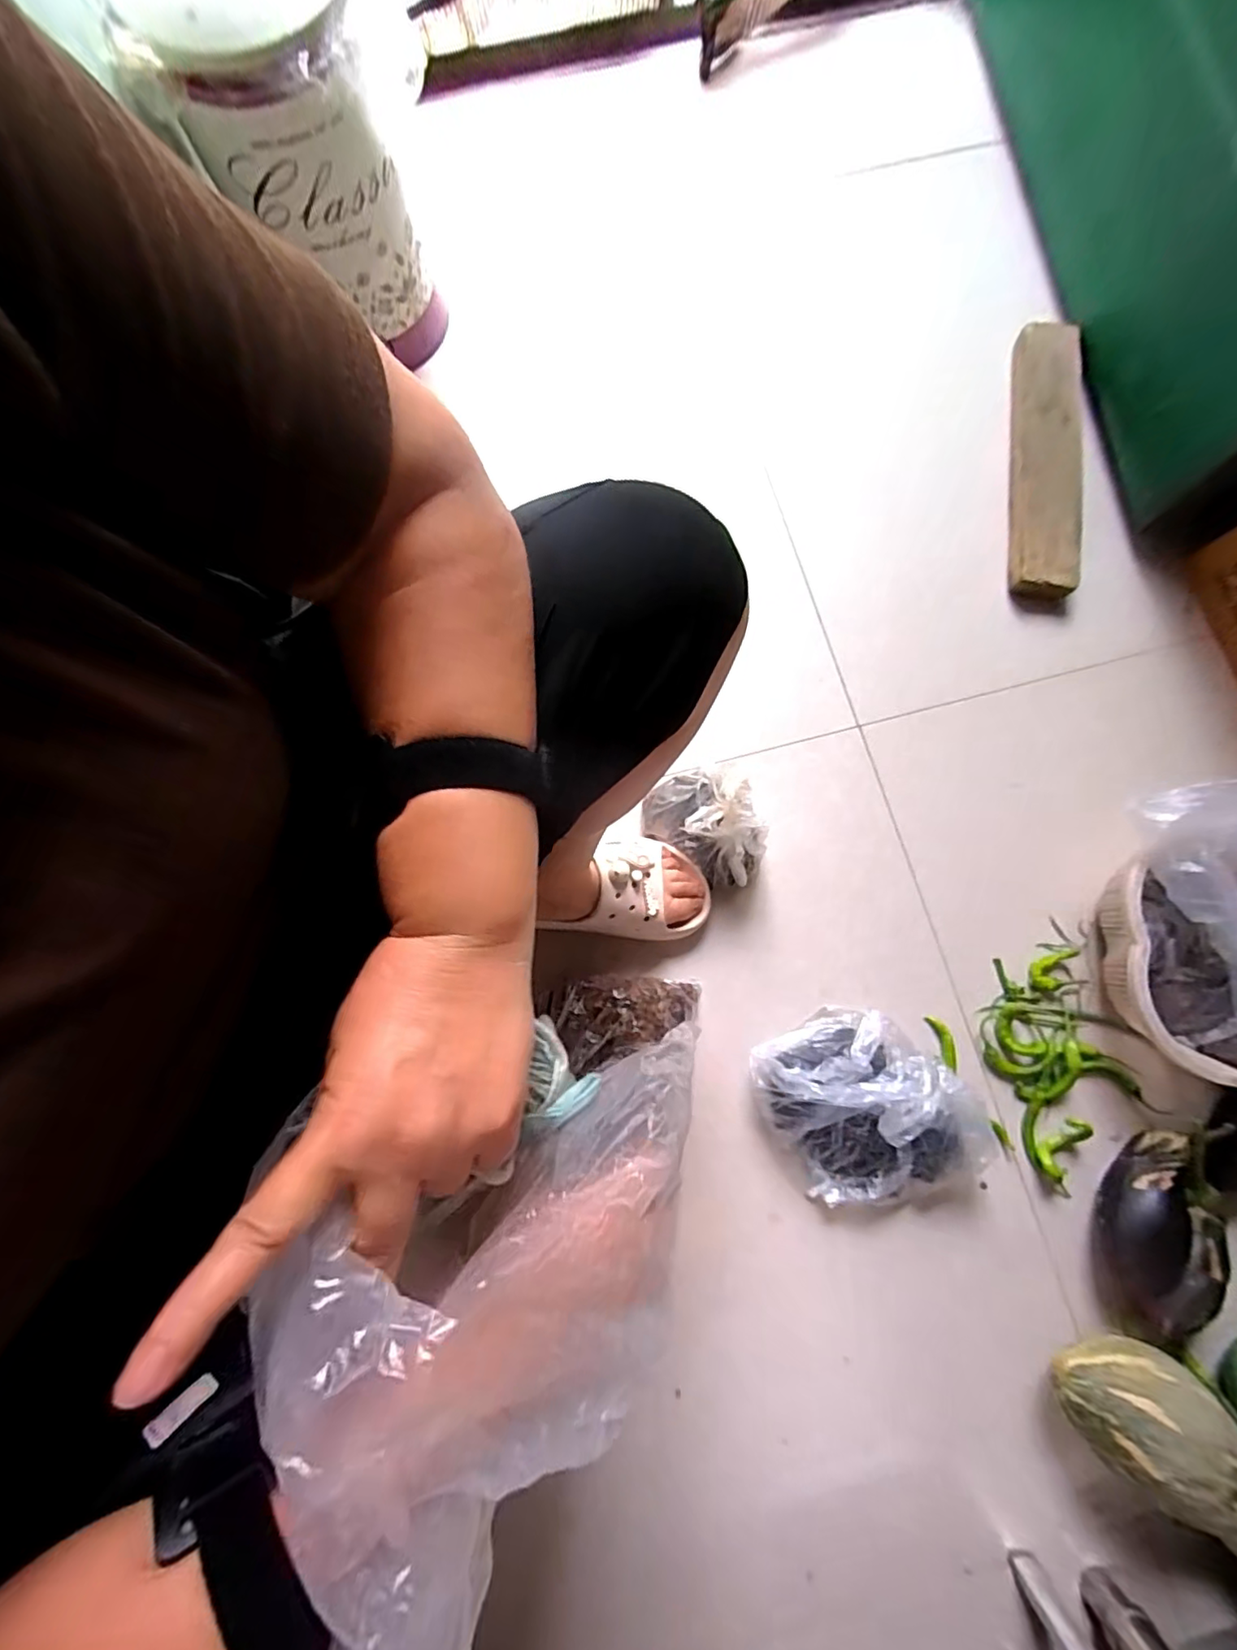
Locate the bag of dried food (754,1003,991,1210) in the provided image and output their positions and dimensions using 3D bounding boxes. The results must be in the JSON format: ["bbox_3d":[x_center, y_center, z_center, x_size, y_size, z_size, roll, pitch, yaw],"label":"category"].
[{"bbox_3d":[0.241,0.274,0.565,0.179,0.094,0.177,-28,80,-5],"label":"bag of dried food"}]

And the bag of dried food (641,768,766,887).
[{"bbox_3d":[0.095,0.001,0.614,0.144,0.103,0.086,39,82,7],"label":"bag of dried food"}]

